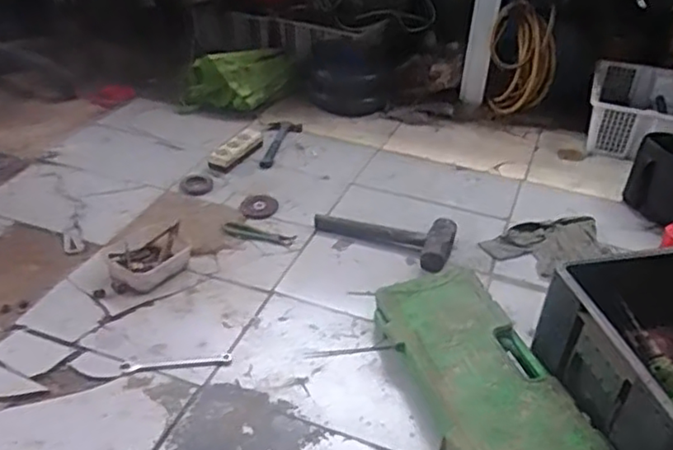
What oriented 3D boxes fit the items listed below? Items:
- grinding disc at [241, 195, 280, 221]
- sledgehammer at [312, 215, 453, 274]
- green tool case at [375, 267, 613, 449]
[{"bbox_3d":[-0.189,-0.047,1.614,0.086,0.014,0.104,-8,36,-16],"label":"grinding disc"},{"bbox_3d":[0.105,0.015,1.487,0.327,0.054,0.148,20,38,23],"label":"sledgehammer"},{"bbox_3d":[0.240,0.266,1.119,0.206,0.091,0.488,-8,36,-18],"label":"green tool case"}]

